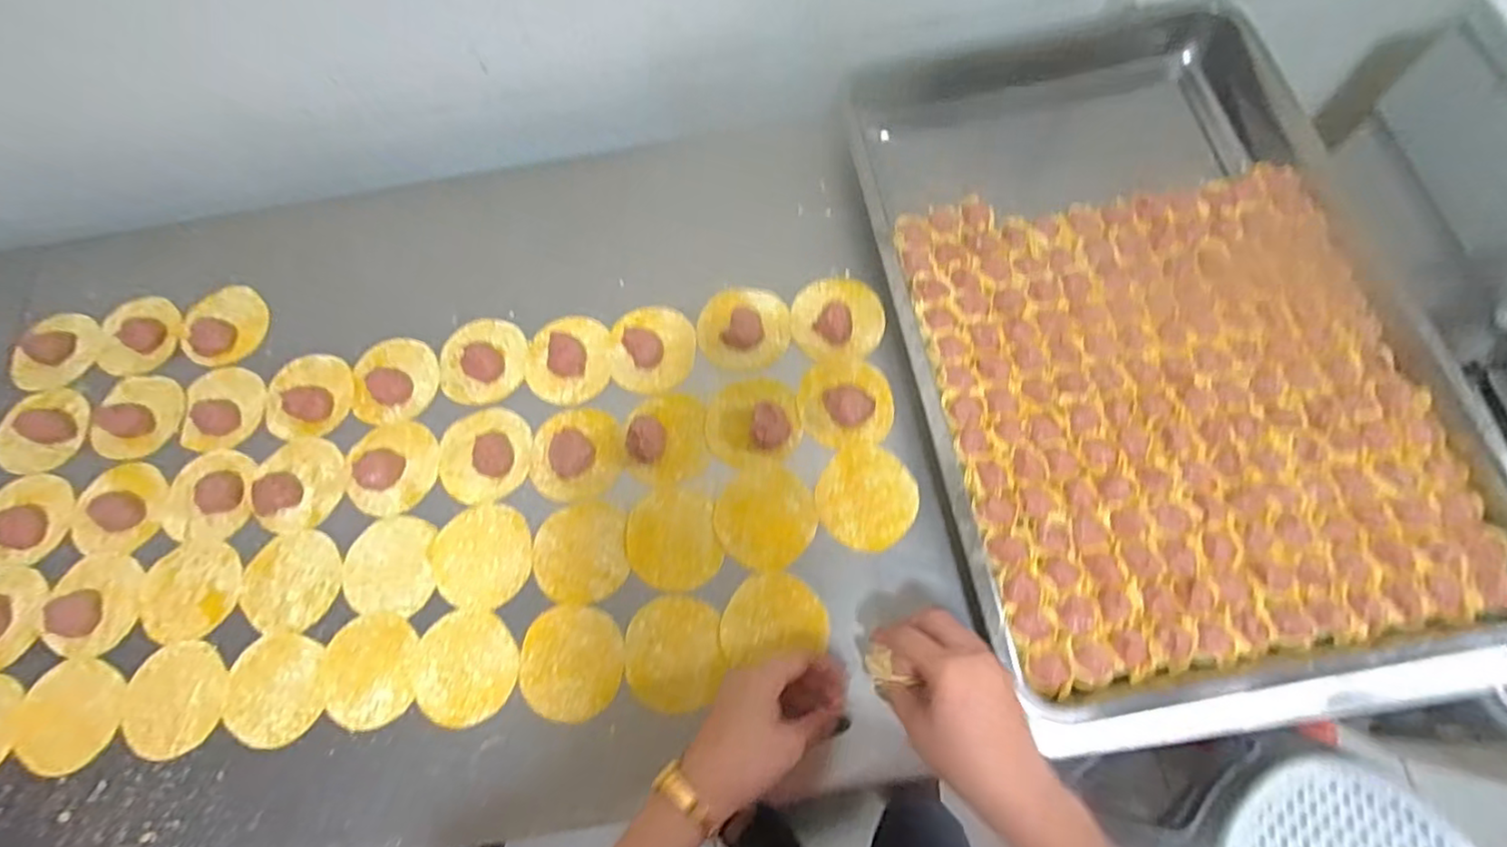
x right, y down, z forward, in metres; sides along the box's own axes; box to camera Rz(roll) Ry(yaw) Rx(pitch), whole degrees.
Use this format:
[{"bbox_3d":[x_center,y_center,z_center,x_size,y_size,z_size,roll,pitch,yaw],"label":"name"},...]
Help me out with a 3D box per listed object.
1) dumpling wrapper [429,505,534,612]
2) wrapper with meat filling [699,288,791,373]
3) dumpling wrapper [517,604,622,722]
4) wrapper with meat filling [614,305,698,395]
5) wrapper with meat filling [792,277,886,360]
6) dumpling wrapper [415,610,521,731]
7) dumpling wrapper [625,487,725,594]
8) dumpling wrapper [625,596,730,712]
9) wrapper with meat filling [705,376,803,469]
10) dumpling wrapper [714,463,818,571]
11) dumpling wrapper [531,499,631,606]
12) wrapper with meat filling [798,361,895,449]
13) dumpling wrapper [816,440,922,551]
[{"bbox_3d":[-0.224,0.110,0.547,0.081,0.004,0.084,-1,72,2],"label":"dumpling wrapper"},{"bbox_3d":[-0.008,-0.087,0.596,0.082,0.011,0.080,-1,72,2],"label":"wrapper with meat filling"},{"bbox_3d":[-0.141,0.184,0.508,0.078,0.004,0.082,-1,72,2],"label":"dumpling wrapper"},{"bbox_3d":[-0.091,-0.070,0.595,0.072,0.023,0.085,-4,72,1],"label":"wrapper with meat filling"},{"bbox_3d":[0.076,-0.100,0.589,0.081,0.028,0.083,-1,72,2],"label":"wrapper with meat filling"},{"bbox_3d":[-0.226,0.191,0.516,0.080,0.004,0.085,-1,72,2],"label":"dumpling wrapper"},{"bbox_3d":[-0.066,0.095,0.540,0.074,0.004,0.084,-14,72,-2],"label":"dumpling wrapper"},{"bbox_3d":[-0.061,0.179,0.510,0.074,0.004,0.083,-13,72,-2],"label":"dumpling wrapper"},{"bbox_3d":[-0.001,-0.006,0.559,0.079,0.027,0.078,-4,72,1],"label":"wrapper with meat filling"},{"bbox_3d":[0.010,0.077,0.548,0.083,0.004,0.083,-1,72,2],"label":"dumpling wrapper"},{"bbox_3d":[-0.142,0.106,0.539,0.075,0.004,0.081,-7,72,0],"label":"dumpling wrapper"},{"bbox_3d":[0.080,-0.022,0.561,0.078,0.025,0.078,-7,72,0],"label":"wrapper with meat filling"},{"bbox_3d":[0.092,0.060,0.539,0.080,0.006,0.081,-1,72,2],"label":"dumpling wrapper"}]

